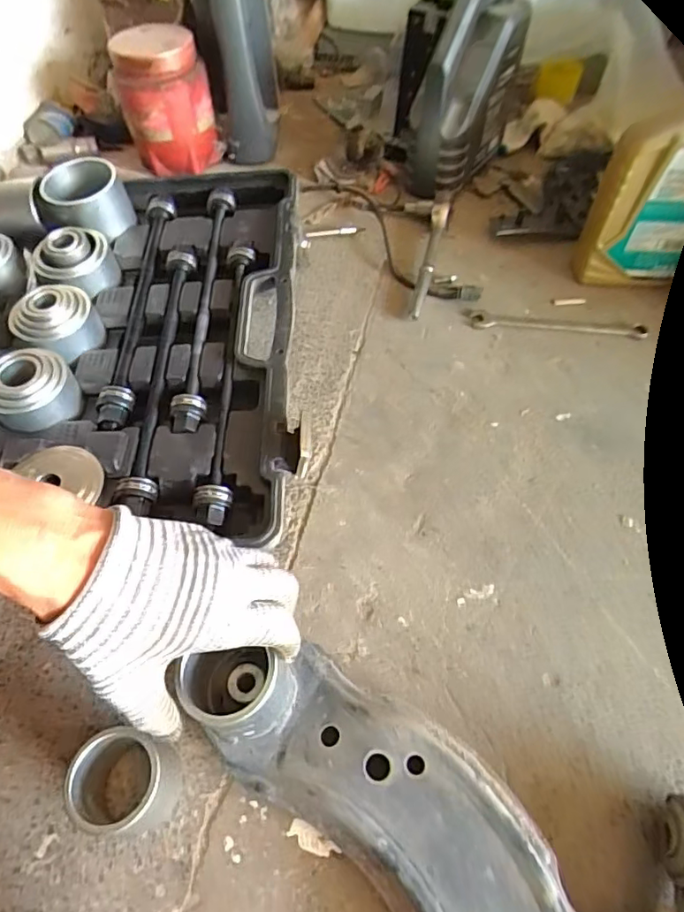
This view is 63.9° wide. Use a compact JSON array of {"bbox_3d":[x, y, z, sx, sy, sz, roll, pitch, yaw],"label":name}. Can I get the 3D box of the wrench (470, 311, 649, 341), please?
[{"bbox_3d":[0.242,-0.144,0.612,0.189,0.009,0.024,5,57,6],"label":"wrench"}]

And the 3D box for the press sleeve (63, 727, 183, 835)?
[{"bbox_3d":[-0.142,0.213,0.356,0.060,0.057,0.055,-1,57,1],"label":"press sleeve"}]

